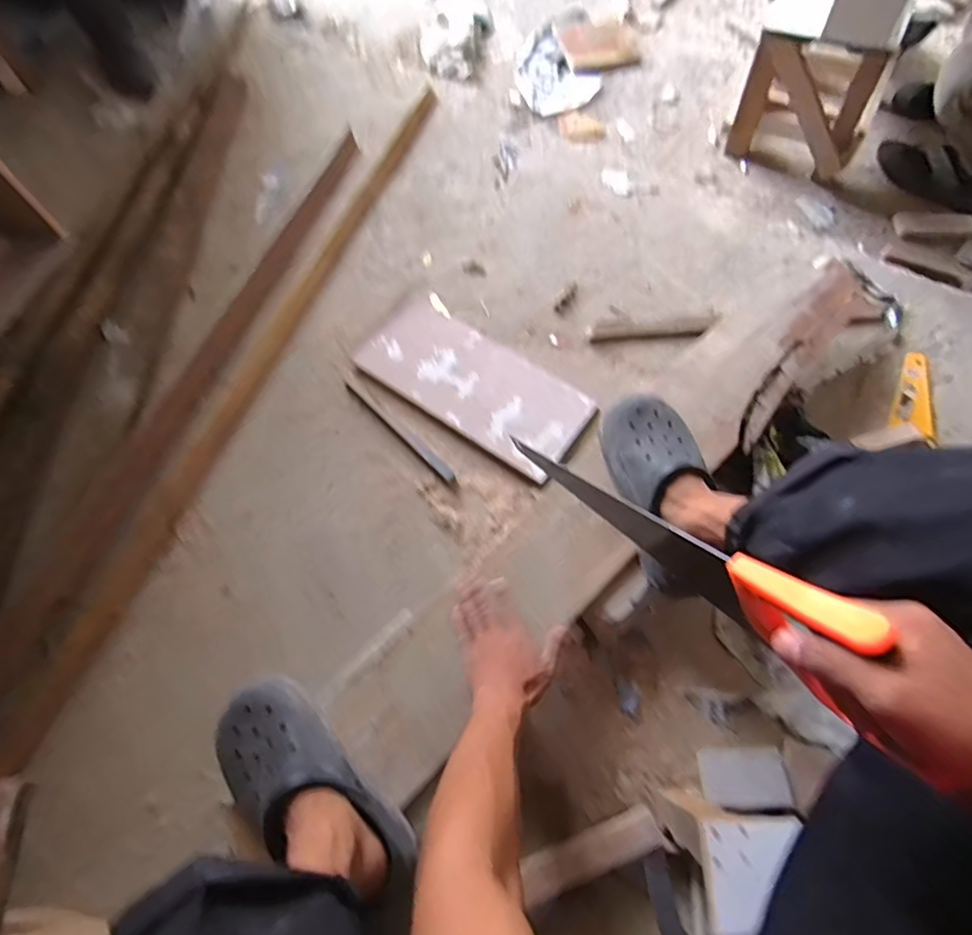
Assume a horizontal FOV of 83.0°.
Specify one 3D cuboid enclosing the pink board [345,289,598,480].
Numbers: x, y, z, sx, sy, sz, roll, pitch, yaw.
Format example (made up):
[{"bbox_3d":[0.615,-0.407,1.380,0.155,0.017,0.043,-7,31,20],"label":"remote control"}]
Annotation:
[{"bbox_3d":[-0.017,-0.144,0.926,0.382,0.027,0.188,33,72,13],"label":"pink board"}]

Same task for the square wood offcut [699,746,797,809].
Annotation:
[{"bbox_3d":[0.323,0.388,0.688,0.102,0.018,0.063,-2,68,0],"label":"square wood offcut"}]

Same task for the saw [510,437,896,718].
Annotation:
[{"bbox_3d":[0.140,0.061,0.466,0.019,0.084,0.374,-35,30,-13],"label":"saw"}]

